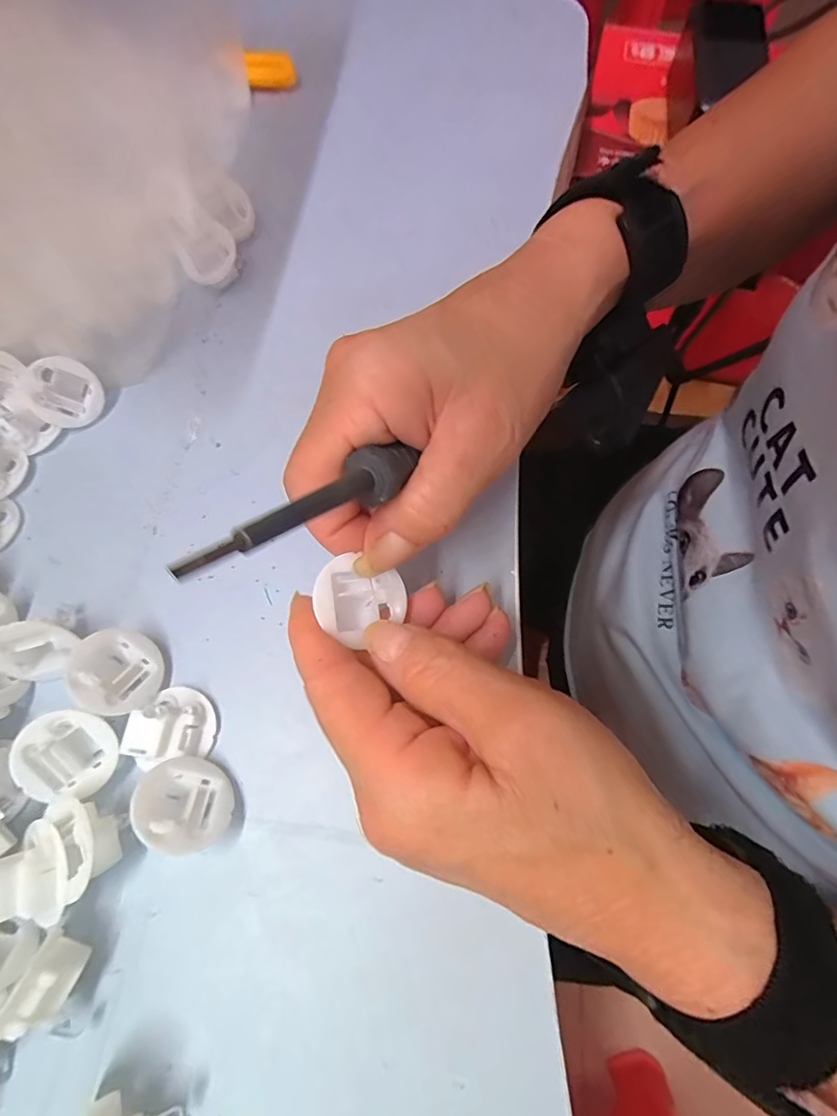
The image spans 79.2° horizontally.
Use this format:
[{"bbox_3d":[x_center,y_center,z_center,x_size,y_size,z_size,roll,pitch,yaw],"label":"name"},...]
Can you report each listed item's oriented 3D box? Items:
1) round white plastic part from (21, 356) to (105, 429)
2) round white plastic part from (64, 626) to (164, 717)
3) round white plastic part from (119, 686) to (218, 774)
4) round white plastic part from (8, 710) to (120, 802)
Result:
[{"bbox_3d":[-0.178,-0.084,0.255,0.032,0.032,0.012,-43,36,-11],"label":"round white plastic part"},{"bbox_3d":[-0.120,0.046,0.200,0.032,0.016,0.032,11,59,-42],"label":"round white plastic part"},{"bbox_3d":[-0.095,0.063,0.192,0.028,0.016,0.028,0,67,1],"label":"round white plastic part"},{"bbox_3d":[-0.127,0.071,0.184,0.032,0.009,0.032,0,89,-19],"label":"round white plastic part"}]

